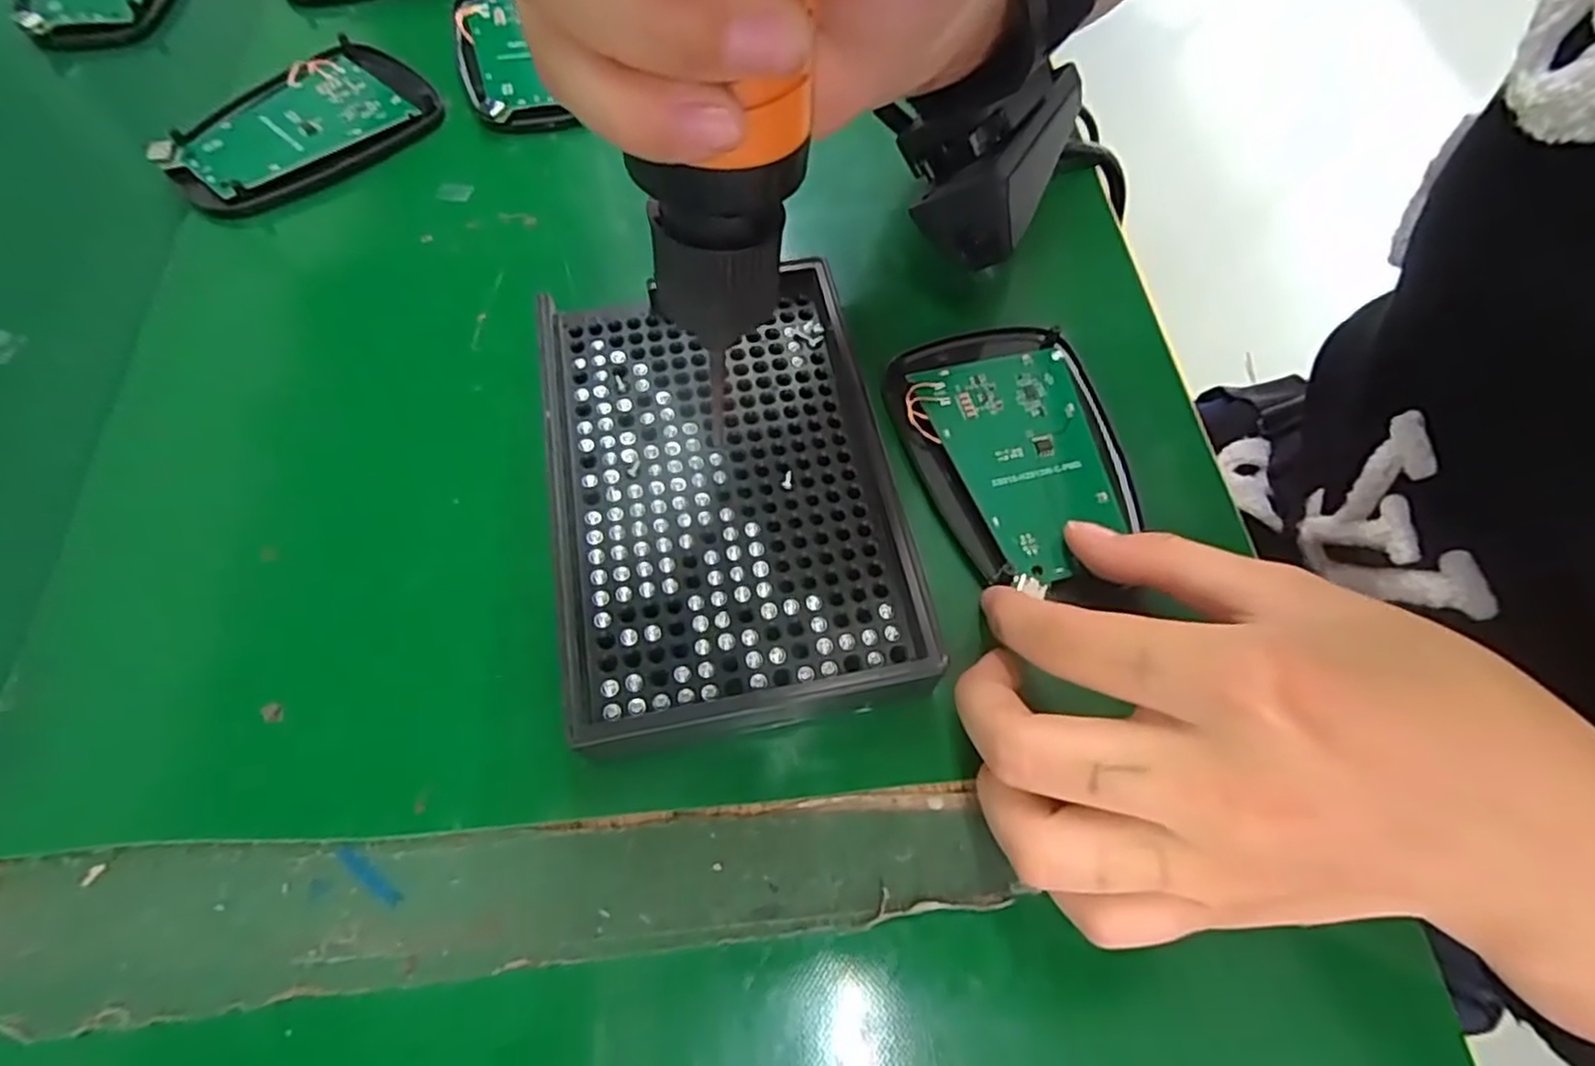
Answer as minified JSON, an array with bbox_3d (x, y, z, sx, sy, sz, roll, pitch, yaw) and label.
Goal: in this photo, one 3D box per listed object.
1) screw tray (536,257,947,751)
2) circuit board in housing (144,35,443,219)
[{"bbox_3d":[-0.021,-0.015,0.204,0.092,0.023,0.136,-9,64,-9],"label":"screw tray"},{"bbox_3d":[-0.190,-0.156,0.278,0.063,0.010,0.096,42,67,16],"label":"circuit board in housing"}]

